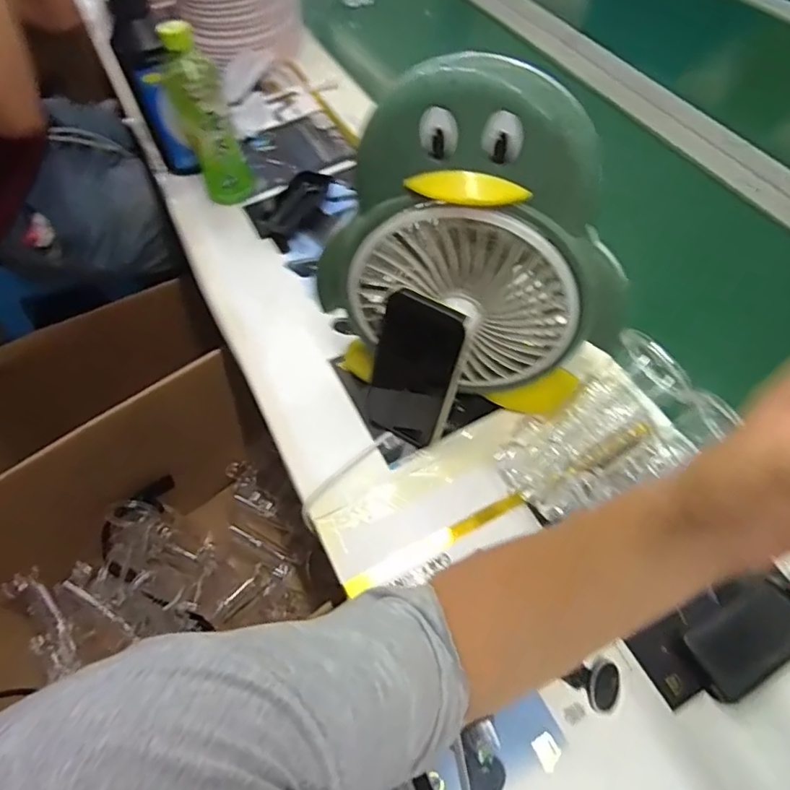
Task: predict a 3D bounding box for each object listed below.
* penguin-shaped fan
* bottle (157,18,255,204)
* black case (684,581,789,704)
[{"bbox_3d":[0.055,-0.108,0.460,0.248,0.281,0.108,2,57,6],"label":"penguin-shaped fan"},{"bbox_3d":[-0.229,-0.334,0.681,0.062,0.189,0.064,-24,59,-11],"label":"bottle"},{"bbox_3d":[0.261,0.180,0.417,0.091,0.016,0.050,-27,59,-12],"label":"black case"}]

